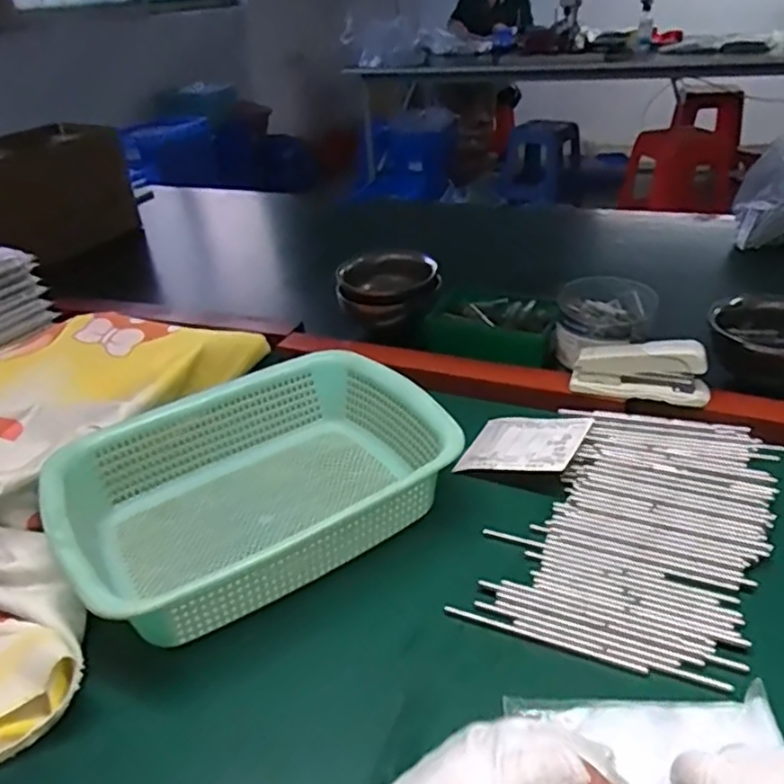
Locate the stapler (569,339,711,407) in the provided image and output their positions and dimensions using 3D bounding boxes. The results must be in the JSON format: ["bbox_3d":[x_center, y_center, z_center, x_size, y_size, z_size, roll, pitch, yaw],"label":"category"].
[{"bbox_3d":[0.238,-0.022,0.624,0.120,0.052,0.028,8,35,21],"label":"stapler"}]

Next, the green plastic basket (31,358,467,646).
[{"bbox_3d":[-0.110,0.076,0.541,0.302,0.077,0.228,-27,38,-29],"label":"green plastic basket"}]

